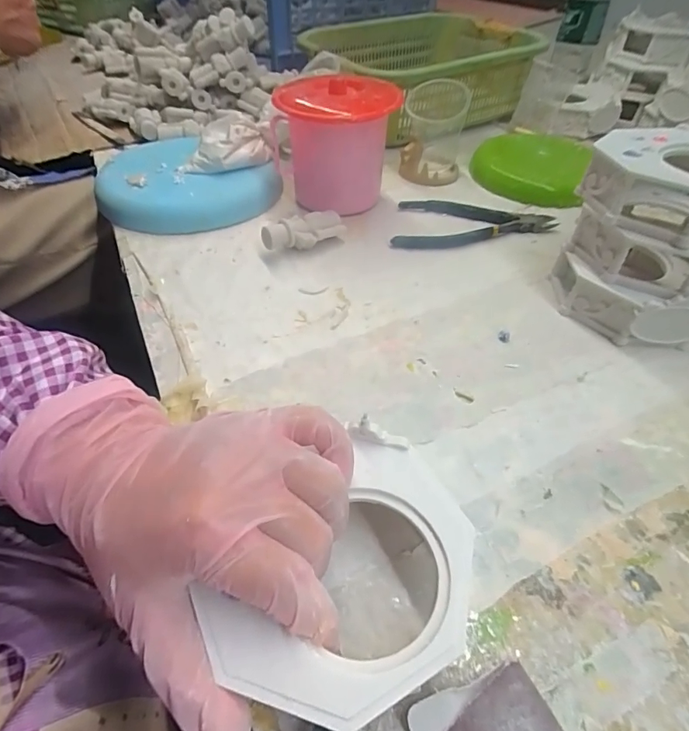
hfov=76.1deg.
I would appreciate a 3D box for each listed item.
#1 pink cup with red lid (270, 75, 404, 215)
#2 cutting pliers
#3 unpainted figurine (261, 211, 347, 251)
[{"bbox_3d":[-0.008,-0.206,0.421,0.114,0.106,0.117,-4,48,-5],"label":"pink cup with red lid"},{"bbox_3d":[0.125,-0.139,0.429,0.159,0.010,0.078,1,48,-1],"label":"cutting pliers"},{"bbox_3d":[-0.035,-0.117,0.391,0.075,0.028,0.019,-26,54,-23],"label":"unpainted figurine"}]

